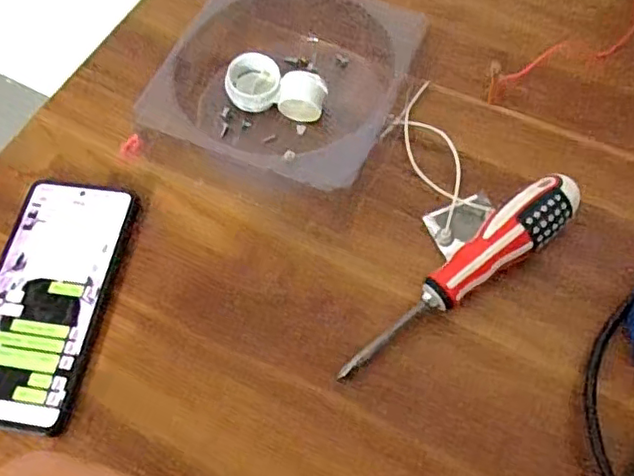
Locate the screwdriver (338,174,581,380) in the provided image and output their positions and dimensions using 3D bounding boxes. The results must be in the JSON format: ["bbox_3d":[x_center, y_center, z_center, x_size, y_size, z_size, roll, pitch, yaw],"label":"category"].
[{"bbox_3d":[0.089,0.025,0.364,0.179,0.038,0.032,-38,67,-14],"label":"screwdriver"}]

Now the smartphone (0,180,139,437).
[{"bbox_3d":[-0.173,0.036,0.386,0.079,0.014,0.163,8,64,8],"label":"smartphone"}]

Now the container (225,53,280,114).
[{"bbox_3d":[-0.048,-0.117,0.455,0.040,0.020,0.047,-9,63,-1],"label":"container"}]

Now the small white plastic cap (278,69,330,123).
[{"bbox_3d":[-0.011,-0.101,0.439,0.034,0.033,0.025,17,65,11],"label":"small white plastic cap"}]

